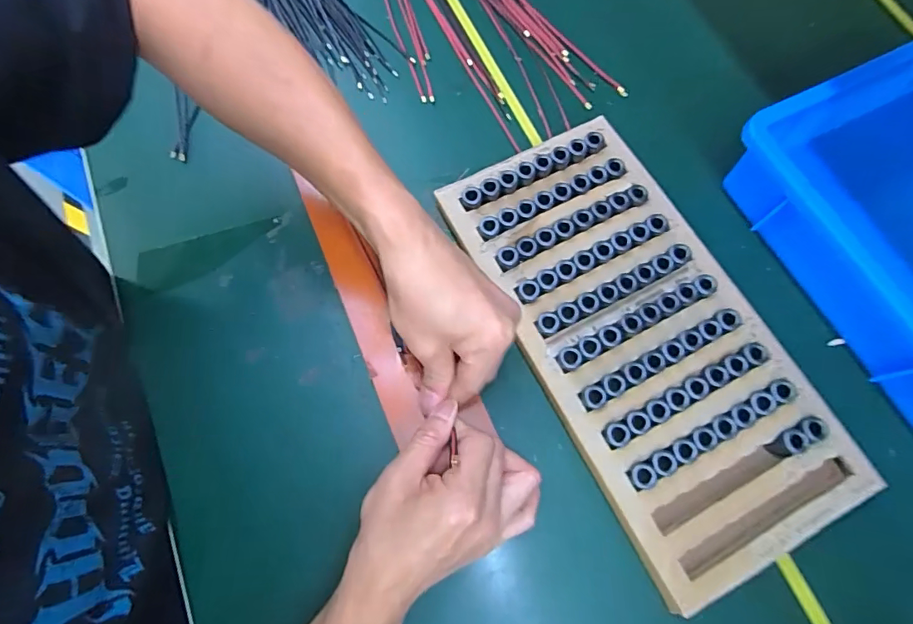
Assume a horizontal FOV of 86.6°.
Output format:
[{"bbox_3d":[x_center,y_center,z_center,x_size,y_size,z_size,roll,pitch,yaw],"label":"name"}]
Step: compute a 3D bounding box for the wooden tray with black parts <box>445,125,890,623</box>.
[{"bbox_3d":[0.143,0.013,0.391,0.176,0.037,0.358,-26,74,-9],"label":"wooden tray with black parts"}]

